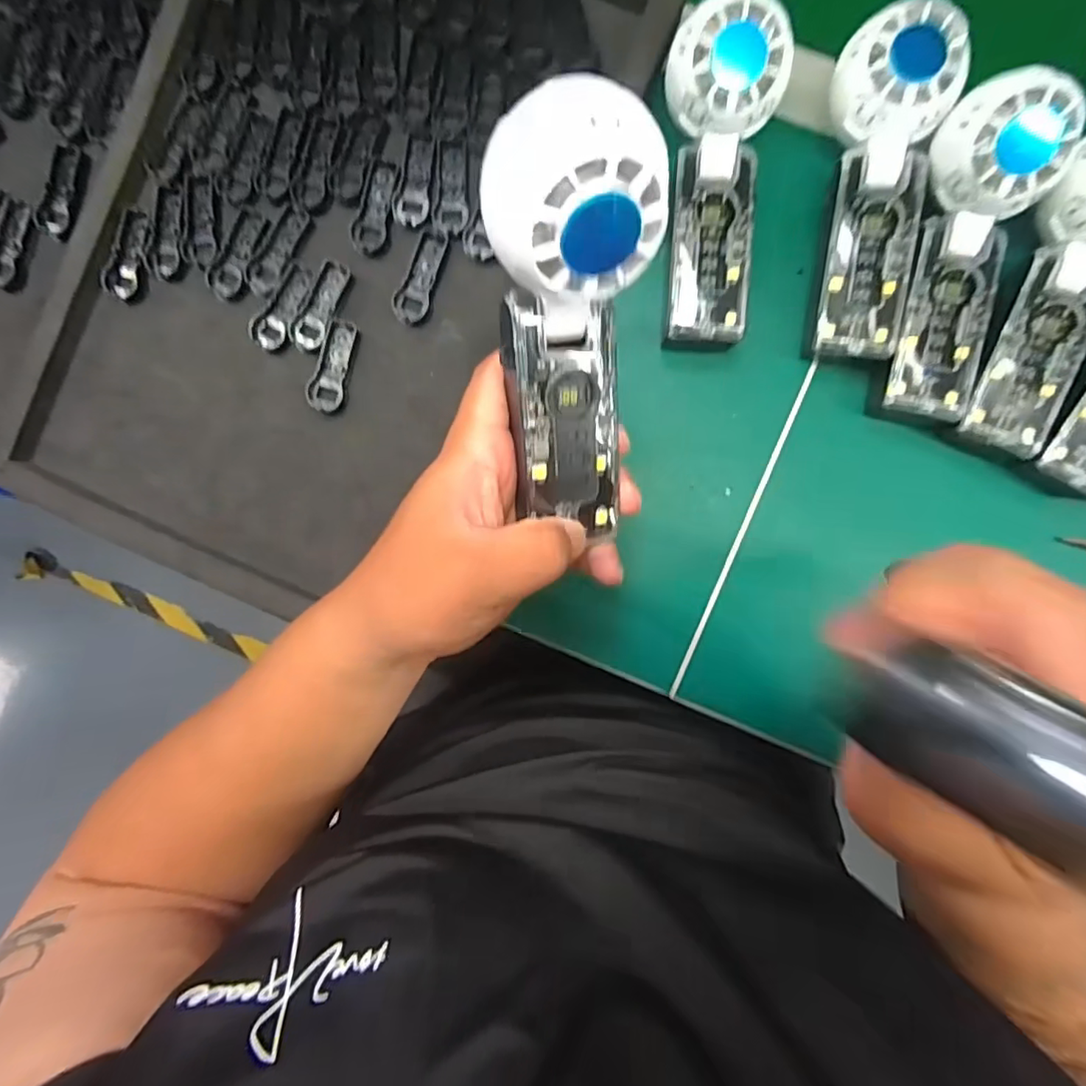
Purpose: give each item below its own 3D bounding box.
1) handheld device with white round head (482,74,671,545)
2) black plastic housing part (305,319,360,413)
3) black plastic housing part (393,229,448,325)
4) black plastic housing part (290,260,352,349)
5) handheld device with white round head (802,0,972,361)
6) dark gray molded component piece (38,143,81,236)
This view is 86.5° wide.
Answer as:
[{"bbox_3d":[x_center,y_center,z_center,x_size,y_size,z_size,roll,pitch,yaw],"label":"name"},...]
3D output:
[{"bbox_3d":[0.012,-0.076,0.224,0.056,0.035,0.157,1,132,2],"label":"handheld device with white round head"},{"bbox_3d":[-0.126,-0.107,0.349,0.022,0.005,0.055,18,92,3],"label":"black plastic housing part"},{"bbox_3d":[-0.074,-0.160,0.346,0.020,0.004,0.057,18,92,3],"label":"black plastic housing part"},{"bbox_3d":[-0.135,-0.144,0.349,0.021,0.004,0.056,23,92,3],"label":"black plastic housing part"},{"bbox_3d":[0.184,-0.186,0.317,0.060,0.060,0.165,2,91,4],"label":"handheld device with white round head"},{"bbox_3d":[-0.298,-0.219,0.357,0.018,0.004,0.054,16,92,3],"label":"dark gray molded component piece"}]

